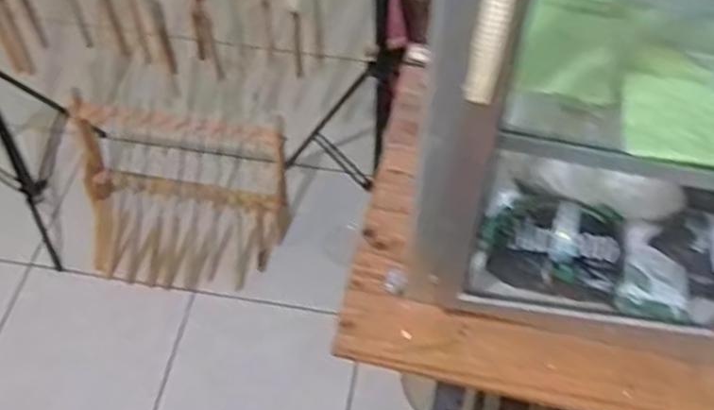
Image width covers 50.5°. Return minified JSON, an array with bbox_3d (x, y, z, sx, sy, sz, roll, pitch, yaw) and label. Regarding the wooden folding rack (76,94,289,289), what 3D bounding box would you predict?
[{"bbox_3d":[-0.401,-0.010,1.693,0.470,0.310,0.284,5,56,3],"label":"wooden folding rack"}]

